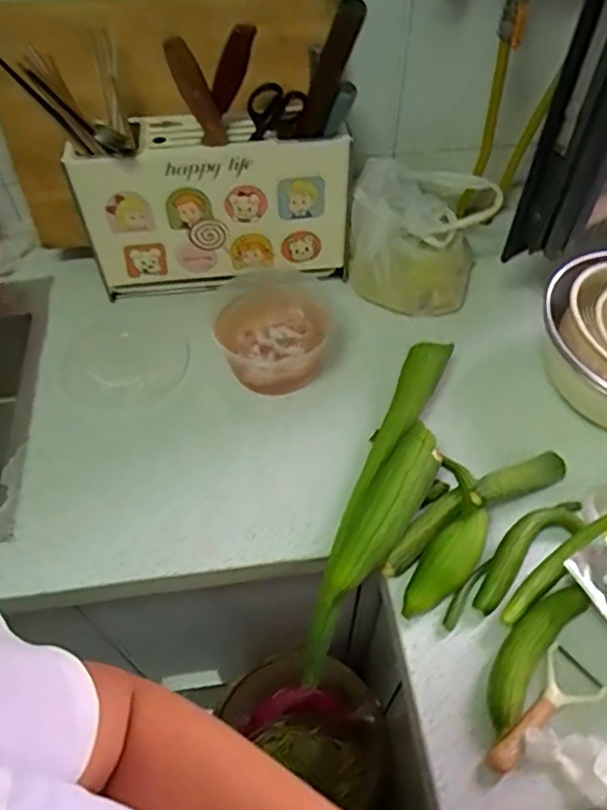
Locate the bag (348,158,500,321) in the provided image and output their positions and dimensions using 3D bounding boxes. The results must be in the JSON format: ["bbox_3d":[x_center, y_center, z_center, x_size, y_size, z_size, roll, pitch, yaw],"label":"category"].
[{"bbox_3d":[0.165,-0.233,0.848,0.192,0.166,0.150,9,54,7],"label":"bag"}]

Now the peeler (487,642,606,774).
[{"bbox_3d":[0.221,0.284,0.566,0.135,0.027,0.057,-30,58,-20],"label":"peeler"}]

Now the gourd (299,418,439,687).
[{"bbox_3d":[0.066,0.148,0.634,0.057,0.067,0.286,27,75,19],"label":"gourd"}]

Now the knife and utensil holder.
[{"bbox_3d":[-0.118,-0.269,0.840,0.354,0.224,0.083,-5,53,-3],"label":"knife and utensil holder"}]

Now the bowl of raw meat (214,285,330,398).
[{"bbox_3d":[-0.043,-0.089,0.812,0.134,0.062,0.132,0,53,1],"label":"bowl of raw meat"}]

